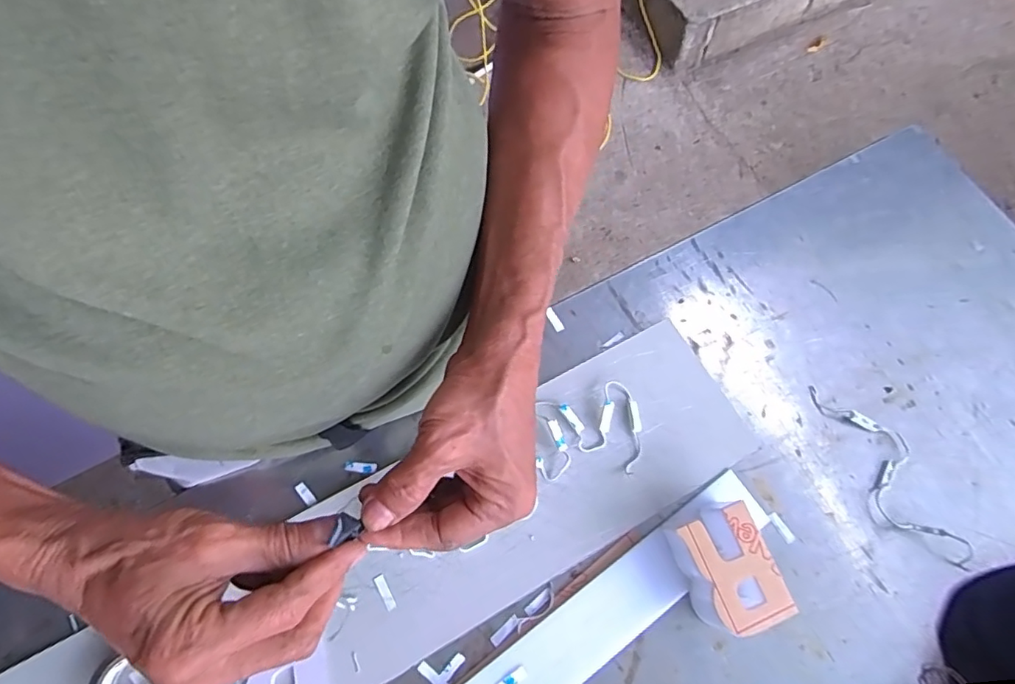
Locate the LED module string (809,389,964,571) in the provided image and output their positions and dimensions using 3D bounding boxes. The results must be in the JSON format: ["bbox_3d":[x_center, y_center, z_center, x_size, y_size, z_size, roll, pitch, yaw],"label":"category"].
[{"bbox_3d":[0.327,0.108,0.460,0.051,0.015,0.165,-19,69,-10],"label":"LED module string"}]

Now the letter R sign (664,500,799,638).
[{"bbox_3d":[0.164,0.171,0.408,0.054,0.048,0.083,-18,69,-10],"label":"letter R sign"}]

